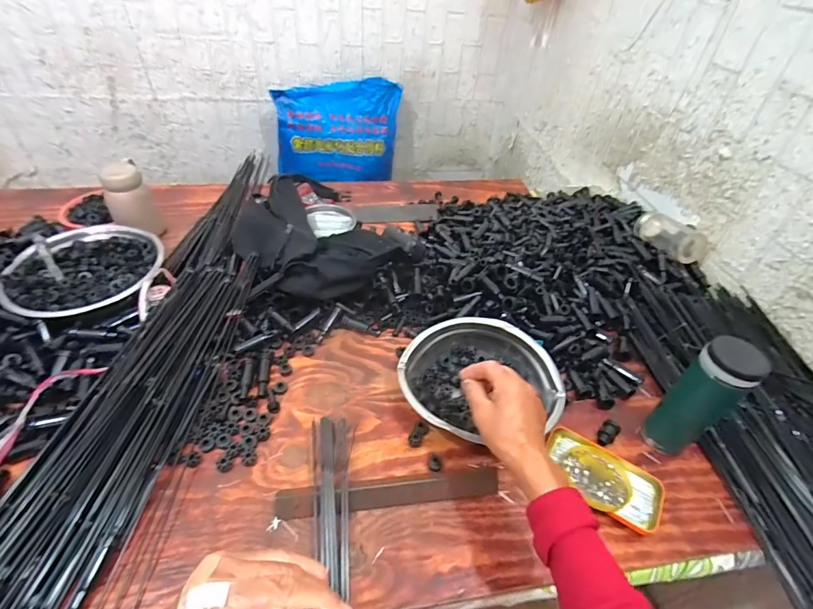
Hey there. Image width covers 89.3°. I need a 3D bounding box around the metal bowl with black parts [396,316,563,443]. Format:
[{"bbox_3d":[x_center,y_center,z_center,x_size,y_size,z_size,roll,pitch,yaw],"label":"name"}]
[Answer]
[{"bbox_3d":[0.099,0.104,0.584,0.201,0.065,0.188,3,43,-3],"label":"metal bowl with black parts"}]

